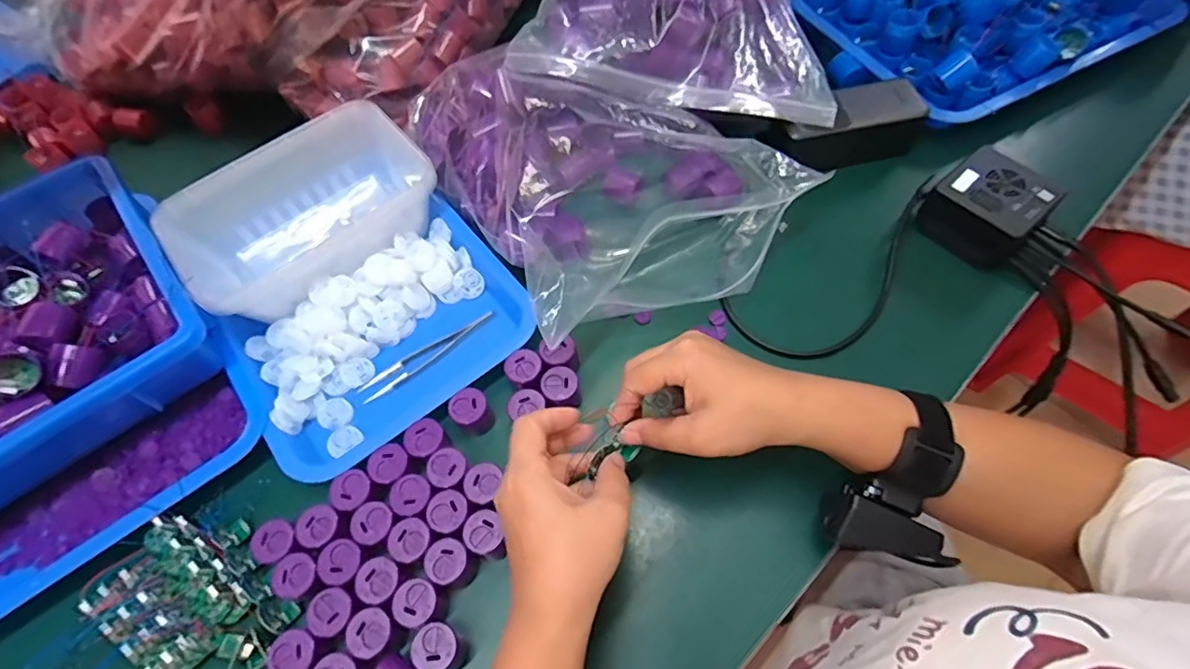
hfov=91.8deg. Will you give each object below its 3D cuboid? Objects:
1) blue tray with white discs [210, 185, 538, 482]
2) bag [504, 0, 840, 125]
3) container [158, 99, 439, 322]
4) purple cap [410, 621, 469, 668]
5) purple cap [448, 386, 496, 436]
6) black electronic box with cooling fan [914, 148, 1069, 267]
[{"bbox_3d":[-0.172,0.000,0.479,0.221,0.034,0.201,-35,65,-14],"label":"blue tray with white discs"},{"bbox_3d":[0.081,-0.318,0.535,0.275,0.084,0.235,7,62,7],"label":"bag"},{"bbox_3d":[-0.253,-0.102,0.510,0.210,0.074,0.132,-40,66,-17],"label":"container"},{"bbox_3d":[-0.098,0.200,0.369,0.027,0.040,0.027,-2,61,3],"label":"purple cap"},{"bbox_3d":[-0.094,0.060,0.442,0.026,0.034,0.028,-2,61,3],"label":"purple cap"},{"bbox_3d":[0.332,-0.106,0.489,0.073,0.052,0.080,-32,64,-13],"label":"black electronic box with cooling fan"}]

